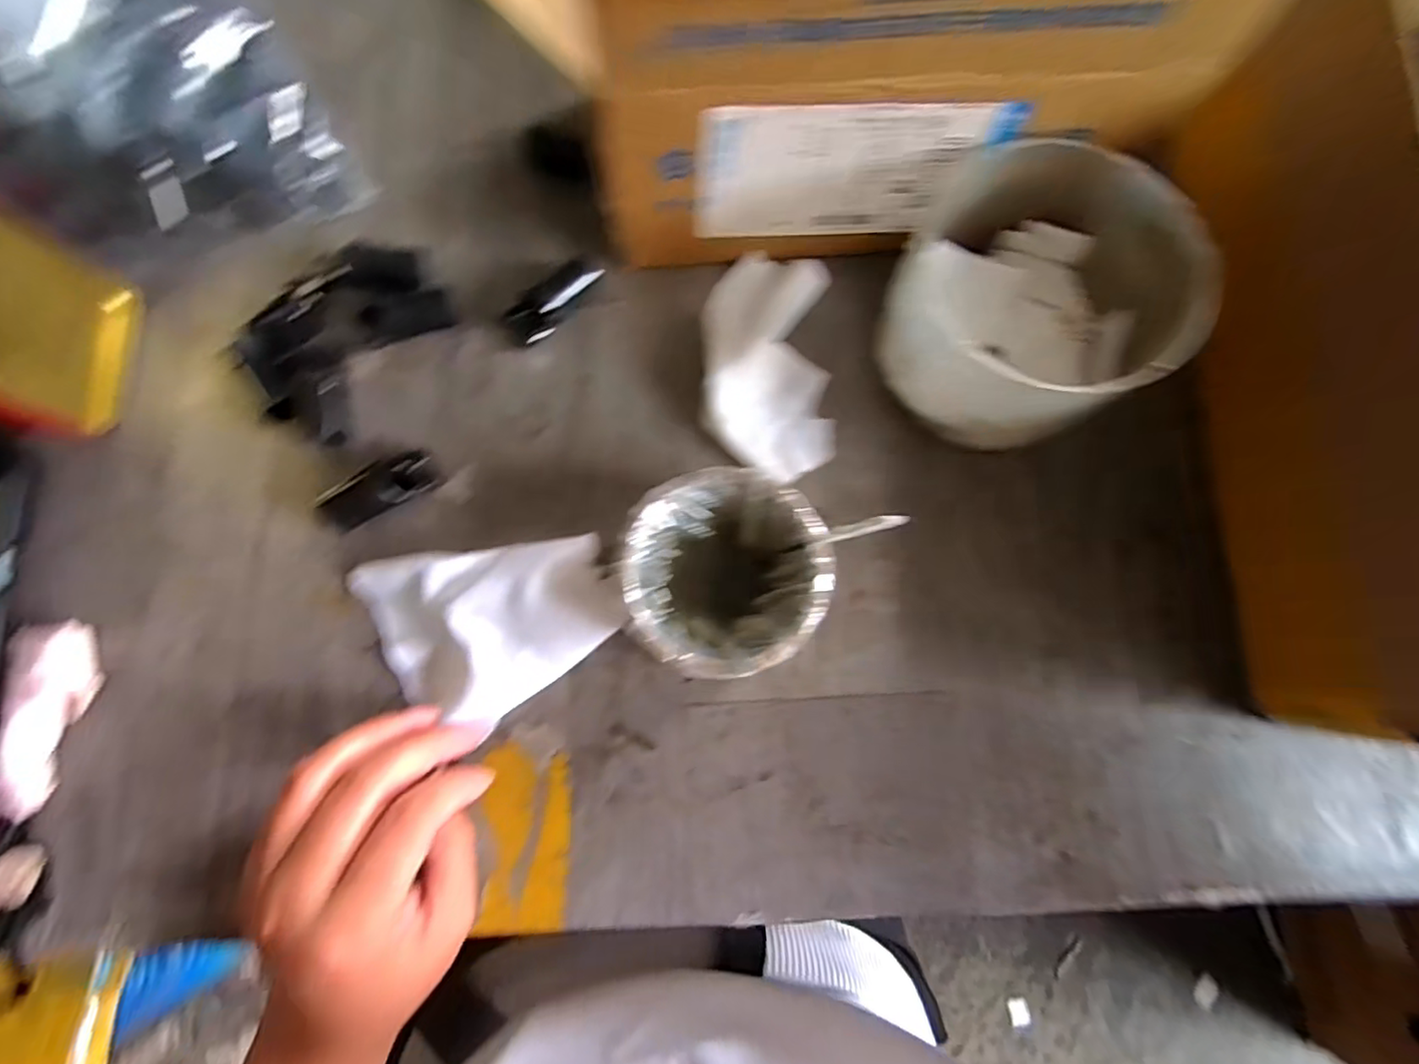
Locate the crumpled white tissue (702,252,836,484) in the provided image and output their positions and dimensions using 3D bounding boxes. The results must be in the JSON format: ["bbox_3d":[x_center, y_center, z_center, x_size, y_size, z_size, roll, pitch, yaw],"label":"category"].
[{"bbox_3d":[0.030,-0.087,0.308,0.064,0.016,0.118,0,80,-1],"label":"crumpled white tissue"}]

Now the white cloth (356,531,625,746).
[{"bbox_3d":[-0.100,0.044,0.278,0.119,0.020,0.075,-6,80,-2],"label":"white cloth"}]

